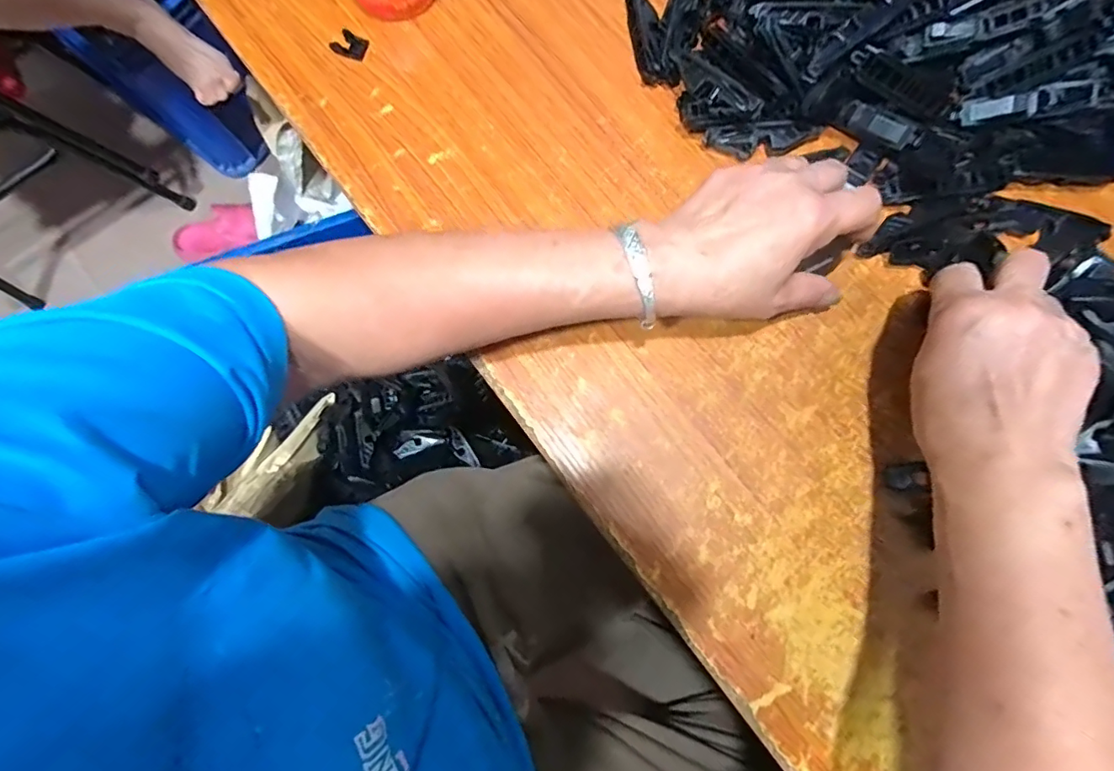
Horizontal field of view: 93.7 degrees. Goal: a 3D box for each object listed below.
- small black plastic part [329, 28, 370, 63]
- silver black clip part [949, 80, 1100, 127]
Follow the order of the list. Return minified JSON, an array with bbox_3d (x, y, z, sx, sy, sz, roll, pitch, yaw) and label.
[{"bbox_3d":[-0.159,-0.261,0.402,0.025,0.008,0.021,24,80,6],"label":"small black plastic part"},{"bbox_3d":[0.303,-0.182,0.338,0.077,0.013,0.017,-3,78,15],"label":"silver black clip part"}]

